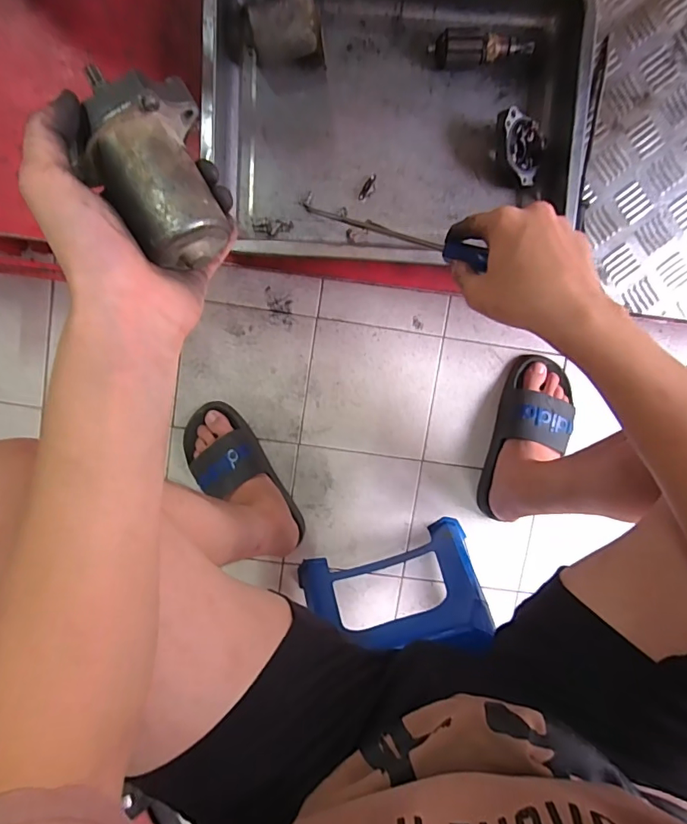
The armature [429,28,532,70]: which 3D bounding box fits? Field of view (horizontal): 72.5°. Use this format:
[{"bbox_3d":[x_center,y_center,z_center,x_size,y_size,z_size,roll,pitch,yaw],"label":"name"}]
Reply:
[{"bbox_3d":[0.146,-0.380,0.497,0.106,0.035,0.030,0,97,-1],"label":"armature"}]

